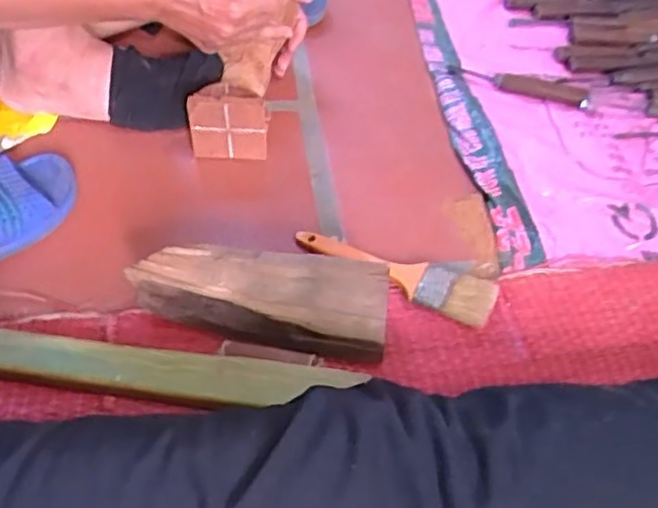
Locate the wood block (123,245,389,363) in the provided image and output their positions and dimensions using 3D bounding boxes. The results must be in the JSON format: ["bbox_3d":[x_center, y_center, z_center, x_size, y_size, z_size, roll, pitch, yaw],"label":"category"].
[{"bbox_3d":[-0.059,0.033,0.537,0.209,0.075,0.065,7,49,6],"label":"wood block"}]

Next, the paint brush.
[{"bbox_3d":[0.053,0.019,0.590,0.180,0.020,0.047,17,51,14],"label":"paint brush"}]

